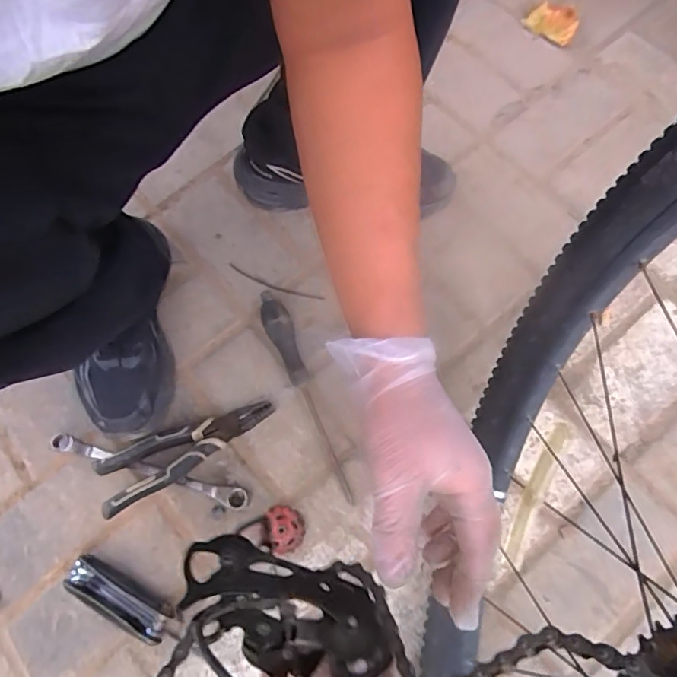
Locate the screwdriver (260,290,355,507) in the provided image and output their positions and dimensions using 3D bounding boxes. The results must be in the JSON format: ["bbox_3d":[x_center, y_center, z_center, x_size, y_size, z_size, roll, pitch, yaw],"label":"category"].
[{"bbox_3d":[-0.042,0.059,0.580,0.031,0.029,0.256,-19,70,-5],"label":"screwdriver"}]

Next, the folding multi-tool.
[{"bbox_3d":[-0.218,0.256,0.518,0.114,0.019,0.036,27,73,12],"label":"folding multi-tool"}]

